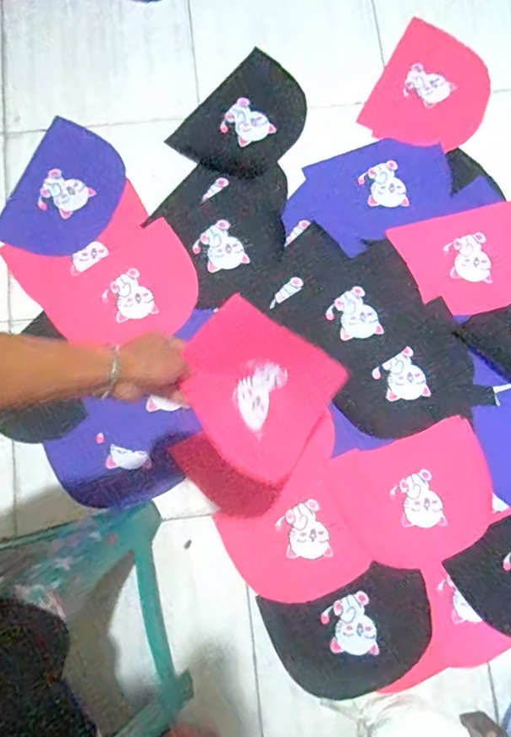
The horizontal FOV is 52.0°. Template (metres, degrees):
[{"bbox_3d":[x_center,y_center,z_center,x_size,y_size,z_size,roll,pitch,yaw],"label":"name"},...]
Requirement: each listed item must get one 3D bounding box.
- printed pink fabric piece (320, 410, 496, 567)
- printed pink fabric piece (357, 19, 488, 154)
[{"bbox_3d":[0.293,0.235,0.952,0.281,0.012,0.223,-19,79,-5],"label":"printed pink fabric piece"},{"bbox_3d":[0.378,-0.590,1.116,0.225,0.015,0.295,28,78,1],"label":"printed pink fabric piece"}]

